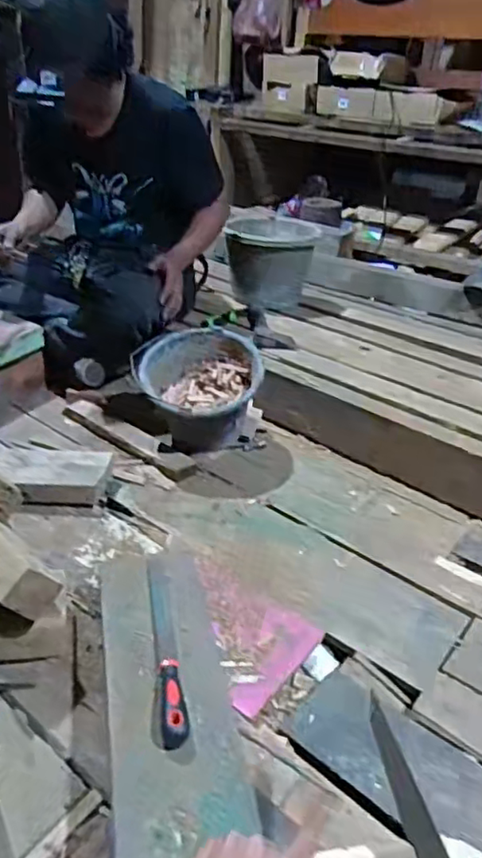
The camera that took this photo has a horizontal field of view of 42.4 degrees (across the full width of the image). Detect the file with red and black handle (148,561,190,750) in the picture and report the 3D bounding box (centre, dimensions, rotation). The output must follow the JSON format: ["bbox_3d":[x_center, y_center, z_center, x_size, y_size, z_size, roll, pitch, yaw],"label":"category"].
[{"bbox_3d":[-0.095,0.271,0.792,0.030,0.021,0.278,-4,34,-10],"label":"file with red and black handle"}]

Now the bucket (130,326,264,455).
[{"bbox_3d":[-0.100,-0.075,1.306,0.224,0.207,0.227,2,34,-1],"label":"bucket"}]

